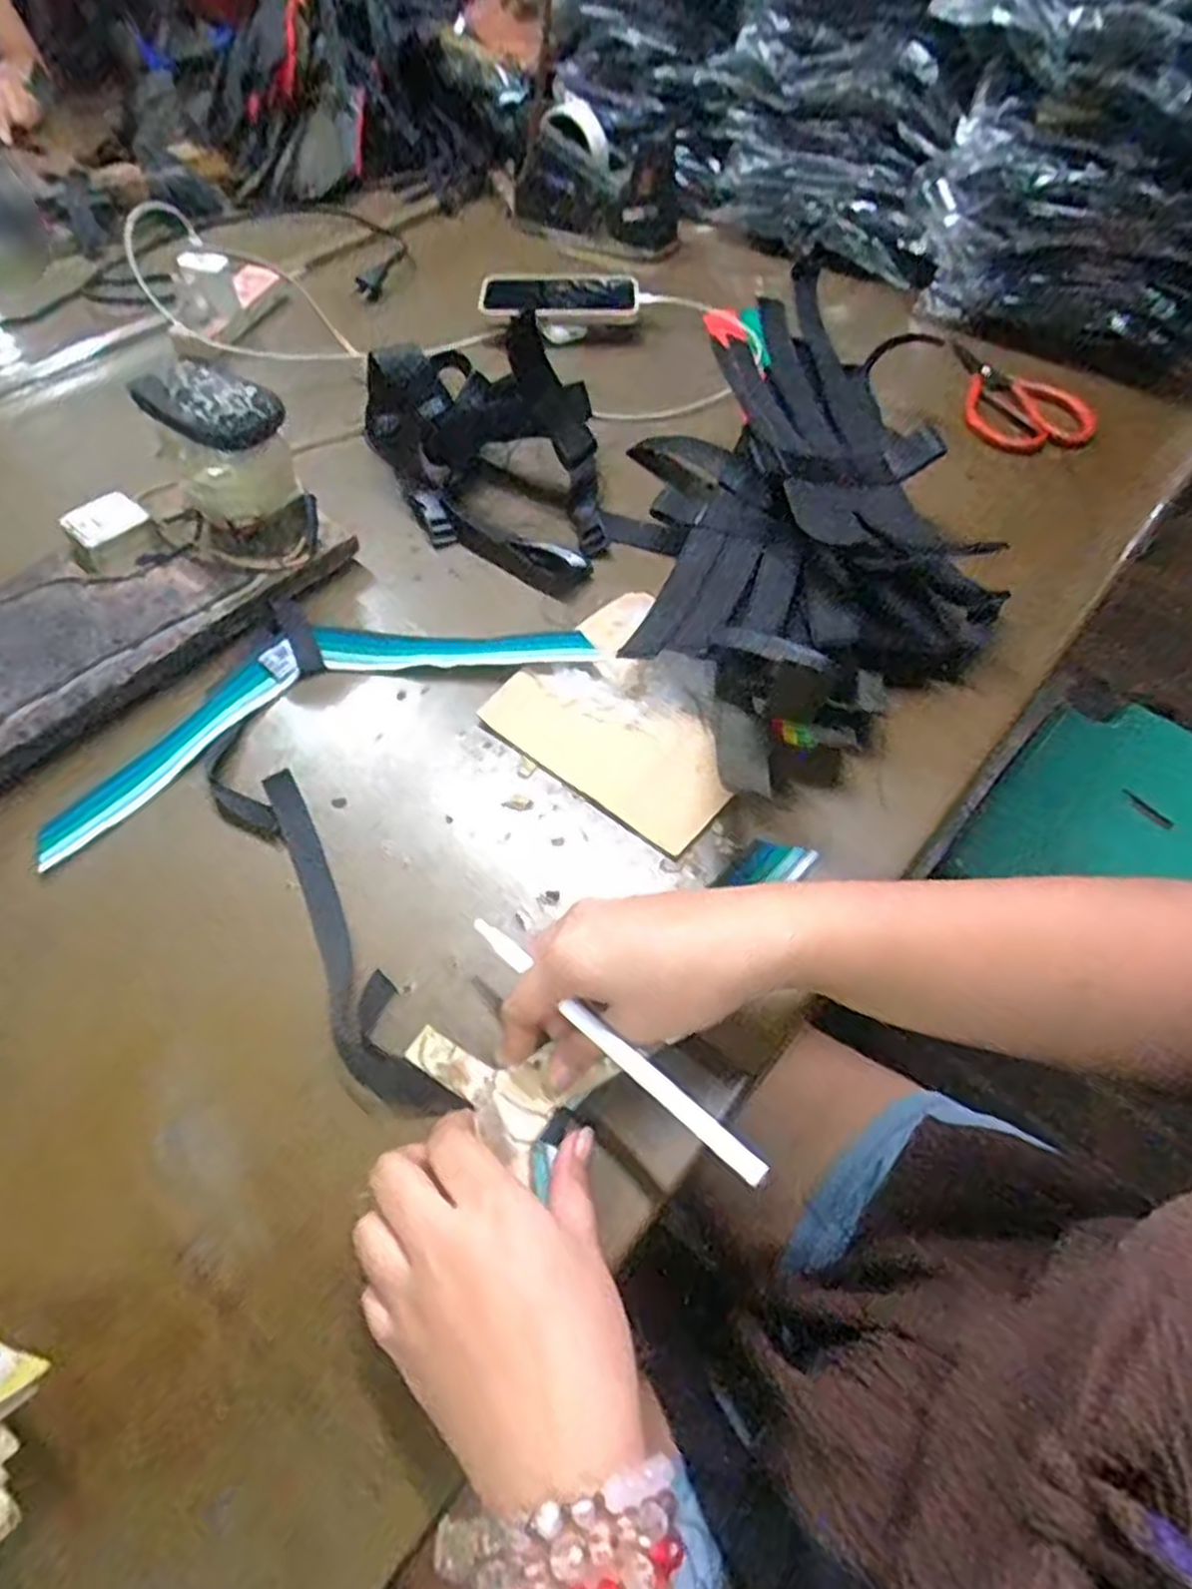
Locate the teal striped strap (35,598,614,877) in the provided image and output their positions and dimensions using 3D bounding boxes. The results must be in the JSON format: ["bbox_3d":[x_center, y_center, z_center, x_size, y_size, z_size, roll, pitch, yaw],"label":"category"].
[{"bbox_3d":[-0.178,-0.072,0.497,0.332,0.010,0.129,-23,58,-14],"label":"teal striped strap"}]

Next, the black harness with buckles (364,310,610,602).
[{"bbox_3d":[-0.085,-0.234,0.555,0.176,0.097,0.155,-5,56,-2],"label":"black harness with buckles"}]

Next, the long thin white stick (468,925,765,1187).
[{"bbox_3d":[0.002,0.099,0.328,0.163,0.005,0.009,34,62,32],"label":"long thin white stick"}]

